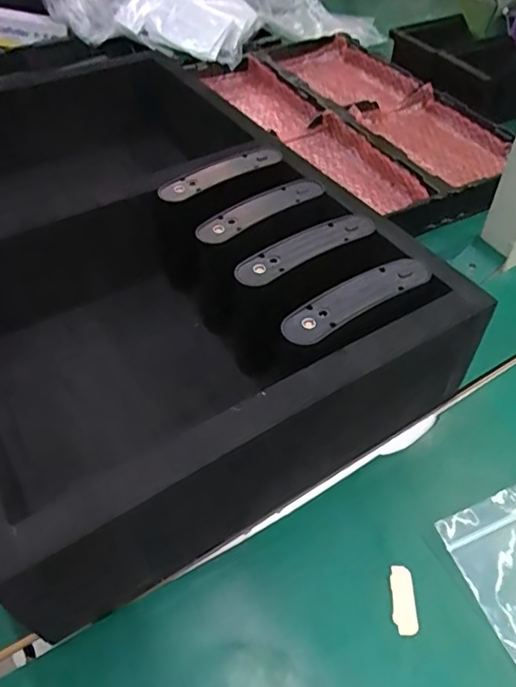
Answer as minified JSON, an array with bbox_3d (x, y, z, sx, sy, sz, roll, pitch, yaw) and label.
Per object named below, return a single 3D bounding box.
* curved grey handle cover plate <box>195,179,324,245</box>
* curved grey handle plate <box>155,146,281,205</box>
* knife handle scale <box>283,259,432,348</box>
[{"bbox_3d":[0.001,-0.112,0.450,0.120,0.008,0.031,-31,56,-24],"label":"curved grey handle cover plate"},{"bbox_3d":[-0.033,-0.153,0.478,0.123,0.006,0.028,-30,55,-23],"label":"curved grey handle plate"},{"bbox_3d":[0.070,-0.033,0.381,0.126,0.005,0.030,-28,54,-22],"label":"knife handle scale"}]

